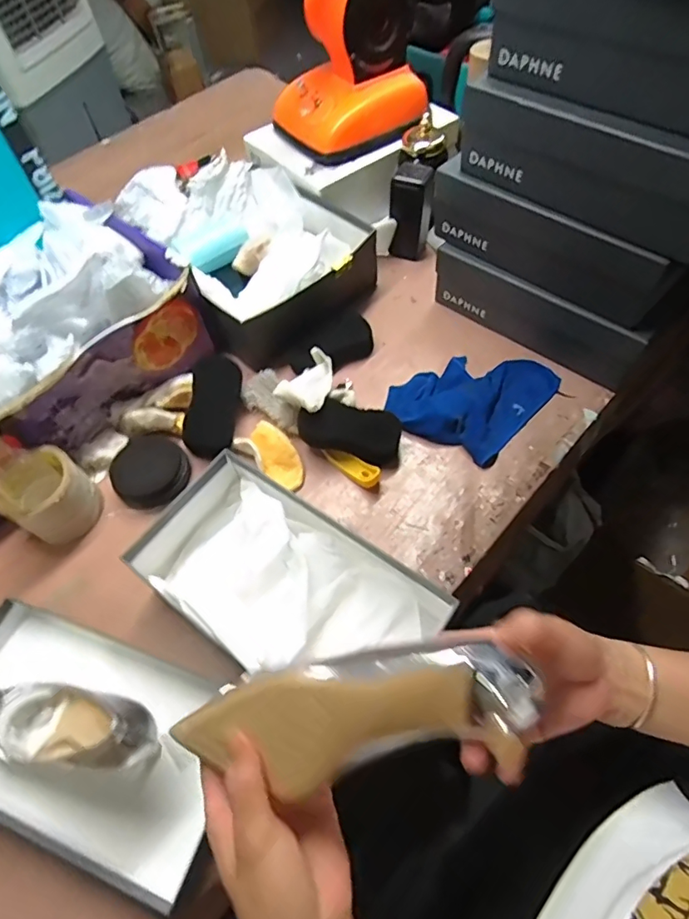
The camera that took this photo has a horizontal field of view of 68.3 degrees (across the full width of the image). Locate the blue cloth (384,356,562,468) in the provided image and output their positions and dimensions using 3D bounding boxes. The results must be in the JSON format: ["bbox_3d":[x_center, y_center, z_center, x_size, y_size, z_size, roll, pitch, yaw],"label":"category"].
[{"bbox_3d":[0.167,-0.090,0.670,0.160,0.028,0.200,37,68,23],"label":"blue cloth"}]

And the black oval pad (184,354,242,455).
[{"bbox_3d":[-0.174,-0.072,0.671,0.059,0.036,0.132,7,83,8],"label":"black oval pad"}]

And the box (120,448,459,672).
[{"bbox_3d":[-0.058,0.130,0.524,0.290,0.086,0.162,28,65,20],"label":"box"}]

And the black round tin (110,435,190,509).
[{"bbox_3d":[-0.247,0.013,0.643,0.090,0.021,0.093,-2,58,3],"label":"black round tin"}]

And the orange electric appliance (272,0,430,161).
[{"bbox_3d":[0.005,-0.589,0.761,0.230,0.221,0.159,-8,58,-1],"label":"orange electric appliance"}]

